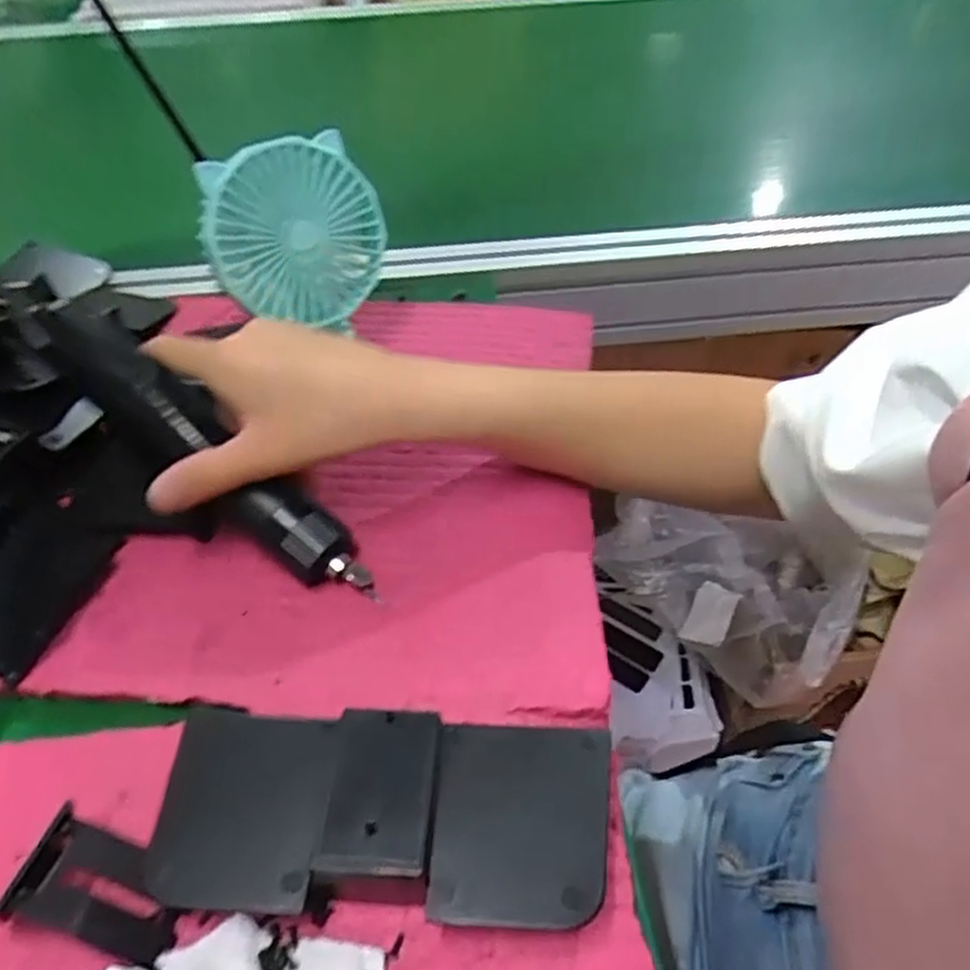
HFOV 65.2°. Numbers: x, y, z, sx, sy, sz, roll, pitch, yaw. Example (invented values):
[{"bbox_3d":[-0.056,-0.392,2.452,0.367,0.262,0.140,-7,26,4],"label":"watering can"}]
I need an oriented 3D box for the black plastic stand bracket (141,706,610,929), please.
[{"bbox_3d":[-0.037,0.120,0.278,0.160,0.024,0.069,2,47,4],"label":"black plastic stand bracket"}]

